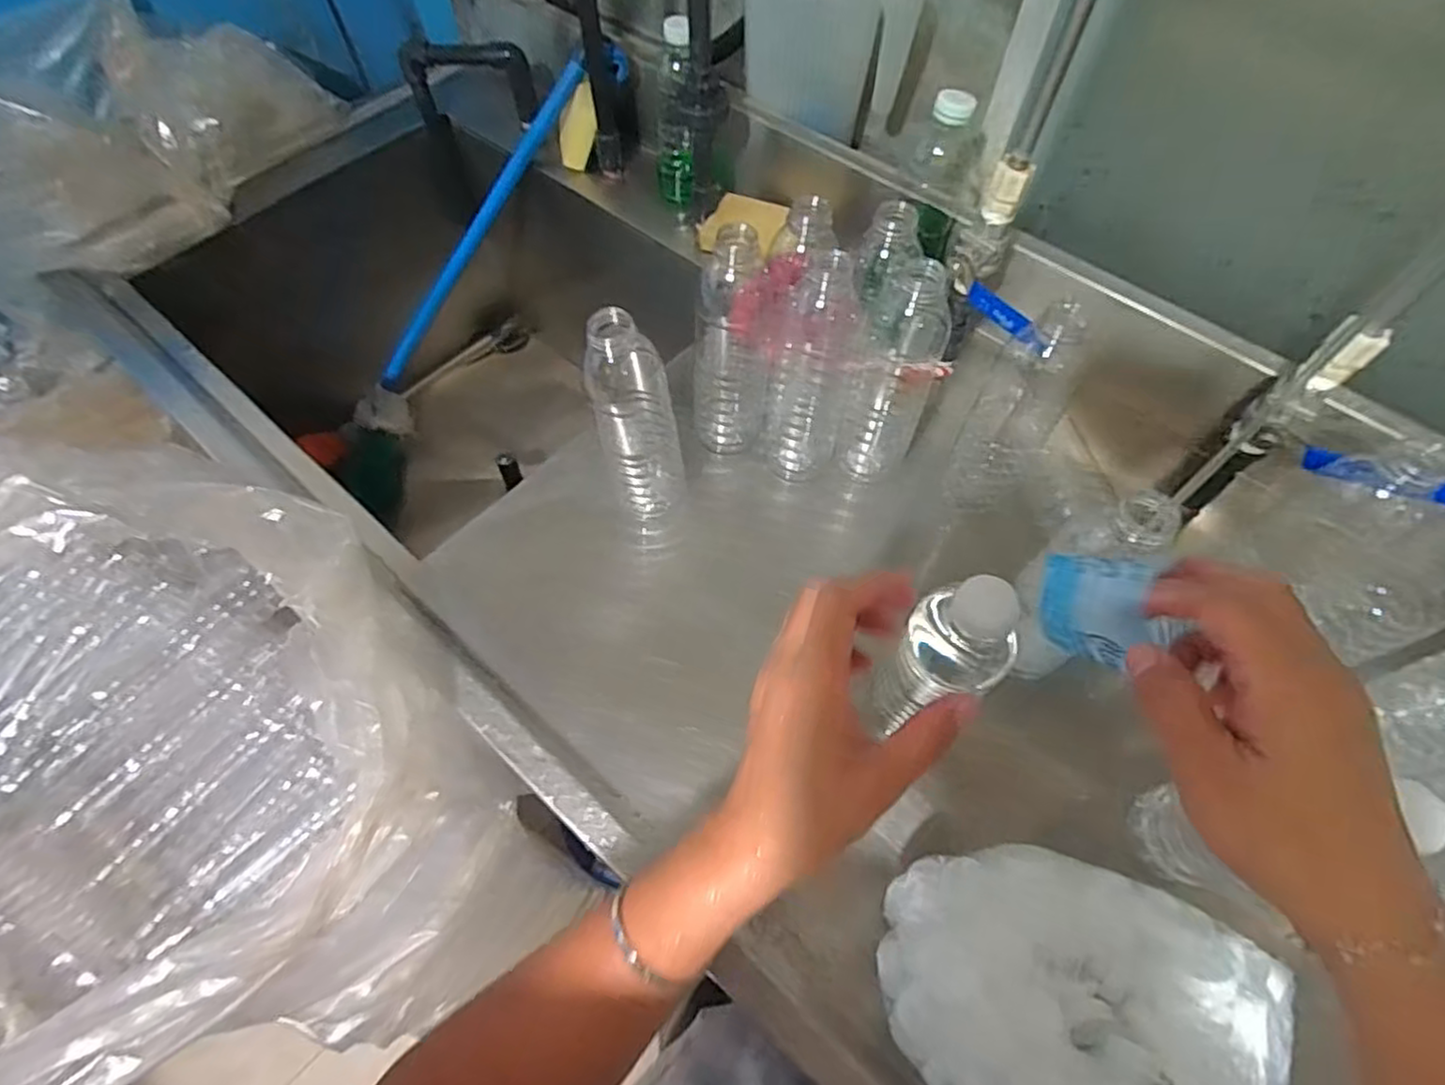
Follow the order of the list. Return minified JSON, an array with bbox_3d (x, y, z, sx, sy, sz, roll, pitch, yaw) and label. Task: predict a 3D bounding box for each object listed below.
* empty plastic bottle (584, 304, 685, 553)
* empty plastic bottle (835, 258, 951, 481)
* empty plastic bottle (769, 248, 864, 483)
[{"bbox_3d":[-0.065,-0.083,0.541,0.067,0.230,0.075,-11,61,-8],"label":"empty plastic bottle"},{"bbox_3d":[0.136,-0.125,0.572,0.063,0.178,0.055,18,62,9],"label":"empty plastic bottle"},{"bbox_3d":[0.074,-0.136,0.566,0.061,0.205,0.058,11,61,5],"label":"empty plastic bottle"}]

